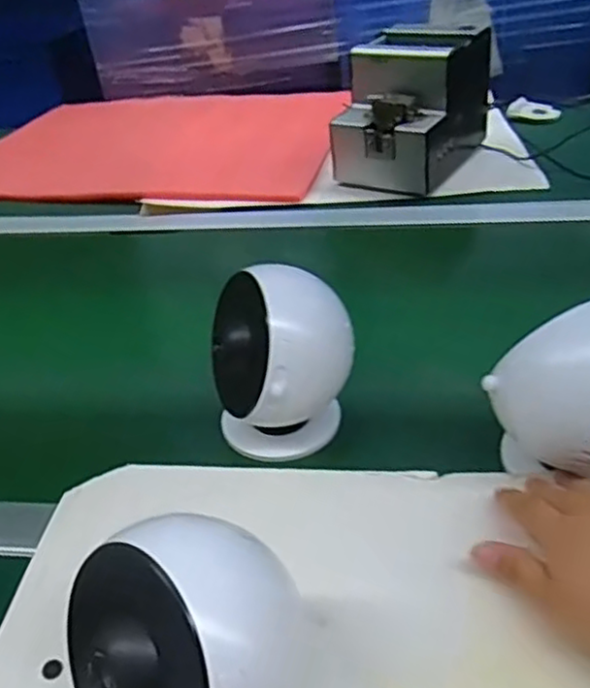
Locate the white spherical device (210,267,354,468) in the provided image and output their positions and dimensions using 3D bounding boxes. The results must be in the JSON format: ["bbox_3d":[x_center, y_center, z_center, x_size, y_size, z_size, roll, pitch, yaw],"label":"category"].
[{"bbox_3d":[-0.009,0.013,0.475,0.094,0.121,0.090,-8,38,-3],"label":"white spherical device"}]

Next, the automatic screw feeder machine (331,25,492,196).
[{"bbox_3d":[0.146,-0.290,0.842,0.128,0.147,0.201,22,44,29],"label":"automatic screw feeder machine"}]

